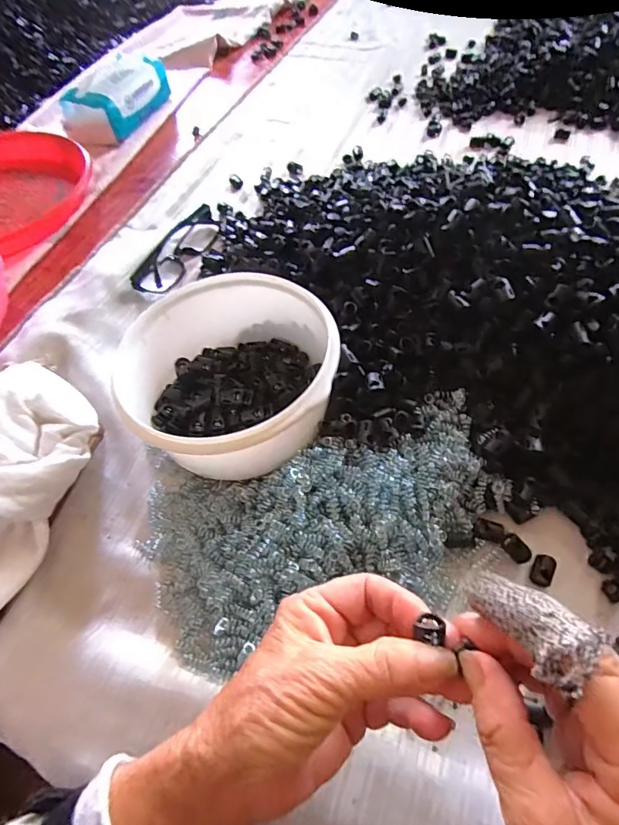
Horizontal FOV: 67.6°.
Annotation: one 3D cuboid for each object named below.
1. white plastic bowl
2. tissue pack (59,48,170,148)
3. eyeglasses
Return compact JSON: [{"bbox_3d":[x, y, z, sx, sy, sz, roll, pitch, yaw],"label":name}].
[{"bbox_3d":[-0.057,-0.029,0.365,0.161,0.090,0.150,-2,57,3],"label":"white plastic bowl"},{"bbox_3d":[-0.282,-0.469,0.685,0.088,0.059,0.192,18,61,16],"label":"tissue pack"},{"bbox_3d":[-0.141,-0.184,0.504,0.046,0.026,0.143,18,61,16],"label":"eyeglasses"}]

